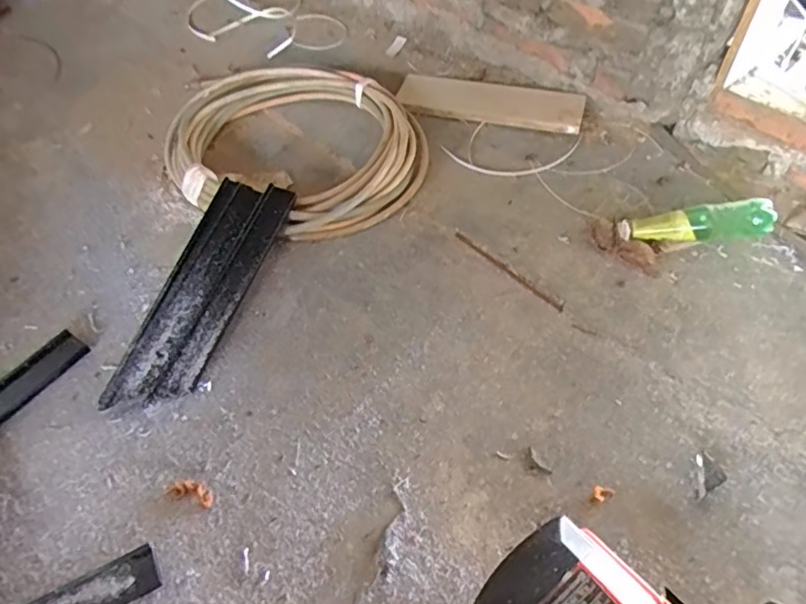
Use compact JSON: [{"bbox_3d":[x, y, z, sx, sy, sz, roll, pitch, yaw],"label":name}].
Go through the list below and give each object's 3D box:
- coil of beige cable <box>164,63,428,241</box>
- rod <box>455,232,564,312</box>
[{"bbox_3d":[-0.199,-0.283,1.051,0.403,0.076,0.442,-1,55,1],"label":"coil of beige cable"},{"bbox_3d":[0.162,-0.050,0.909,0.209,0.004,0.013,39,65,25],"label":"rod"}]

